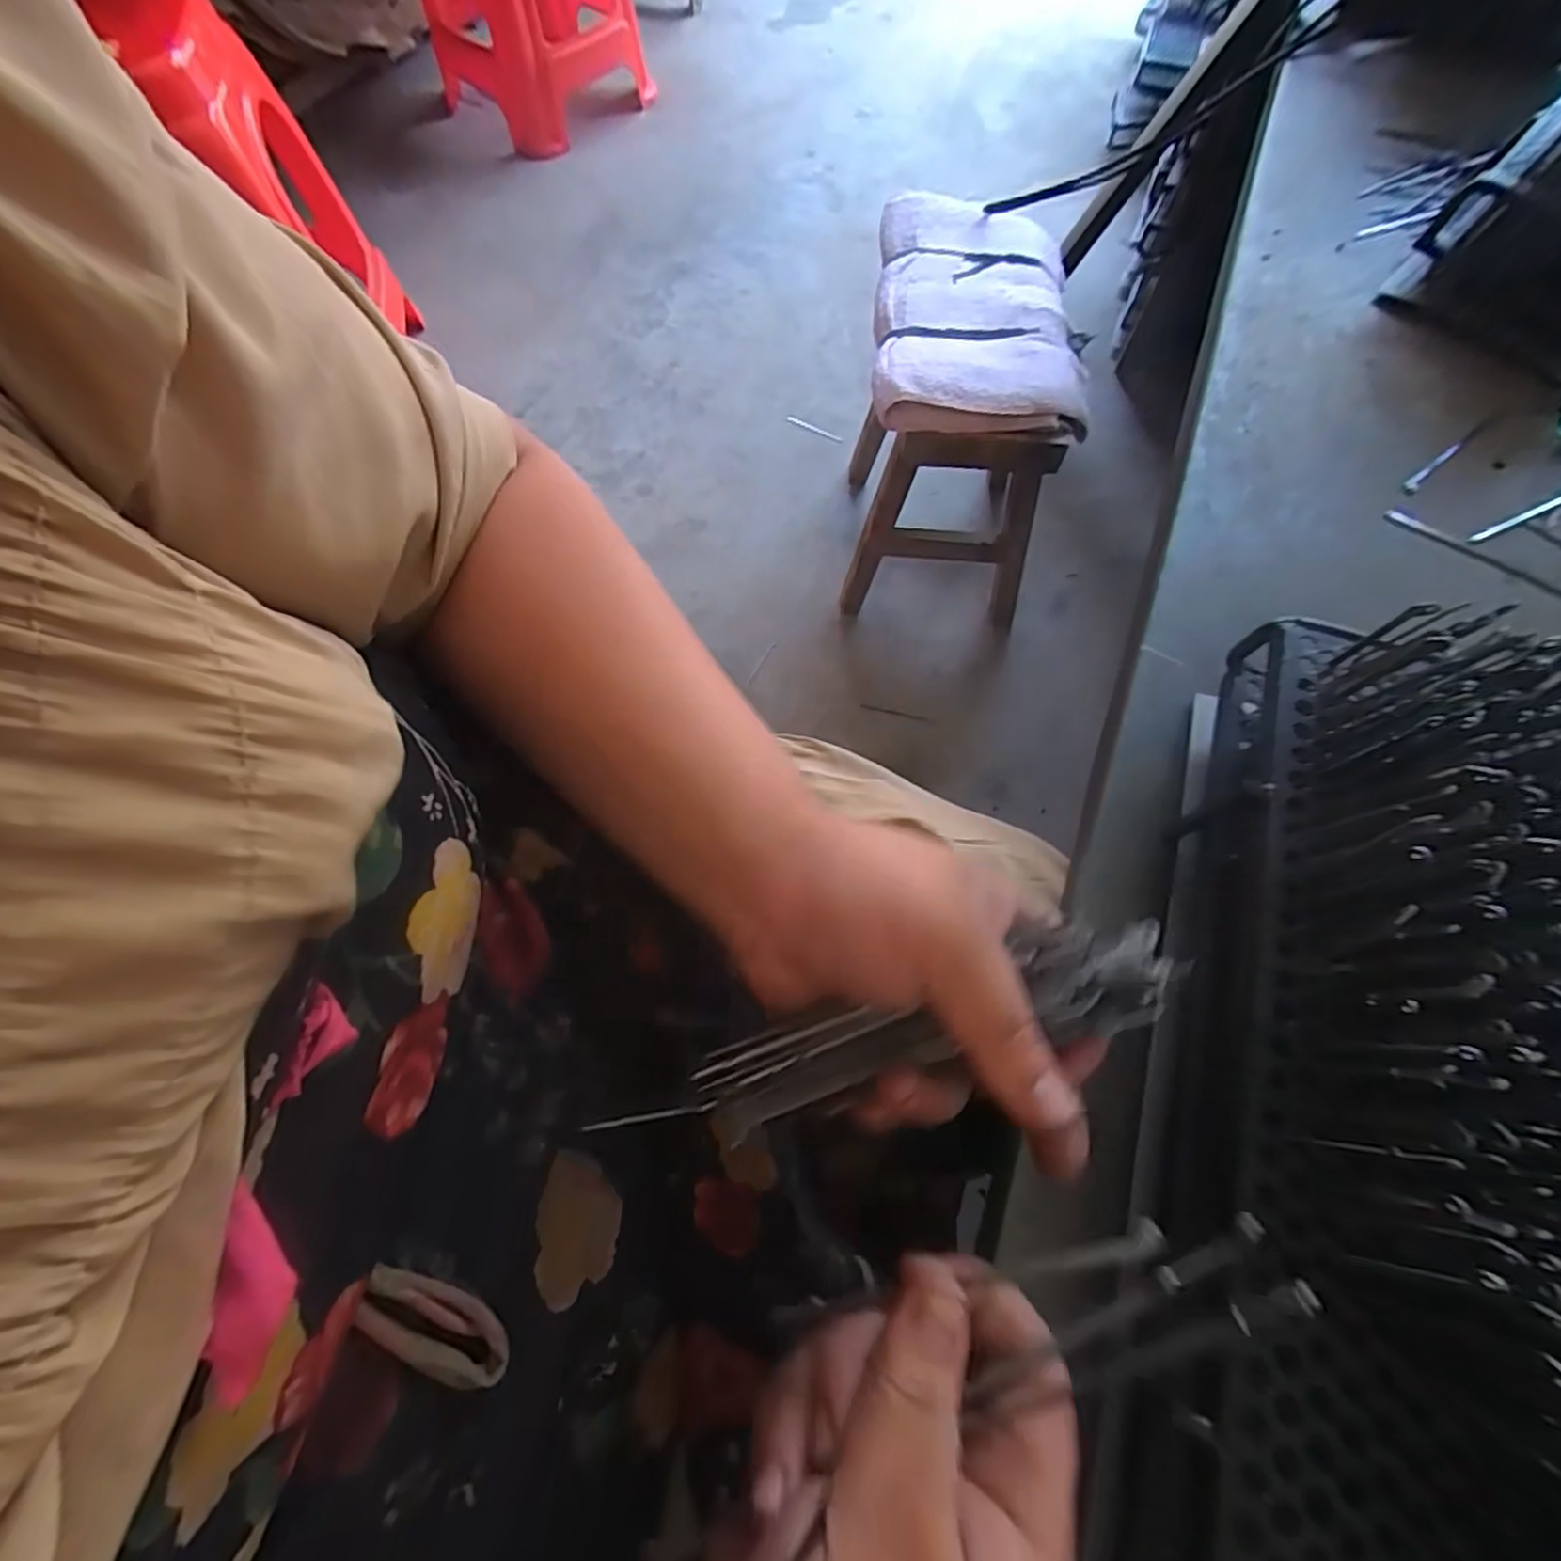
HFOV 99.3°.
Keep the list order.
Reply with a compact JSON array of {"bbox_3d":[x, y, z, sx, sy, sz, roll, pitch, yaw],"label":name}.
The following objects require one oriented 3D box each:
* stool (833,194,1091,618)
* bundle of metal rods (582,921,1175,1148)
[{"bbox_3d":[0.238,-0.480,0.921,0.245,0.359,0.364,6,68,4],"label":"stool"},{"bbox_3d":[0.030,0.084,0.212,0.183,0.013,0.031,-20,68,9],"label":"bundle of metal rods"}]

